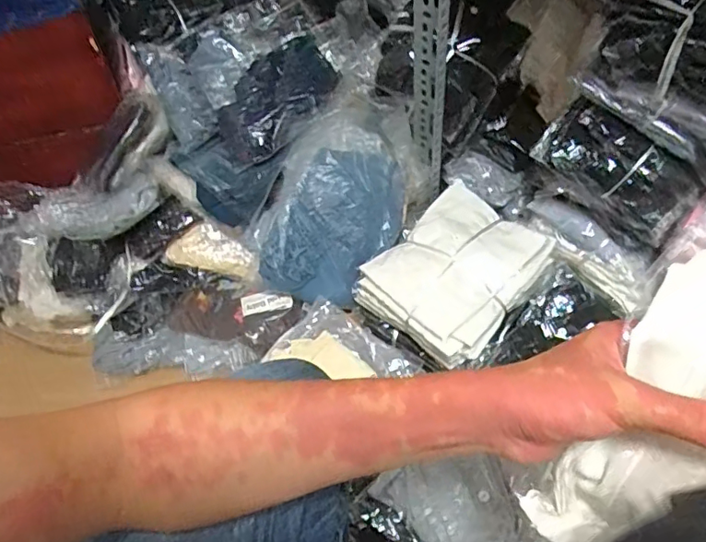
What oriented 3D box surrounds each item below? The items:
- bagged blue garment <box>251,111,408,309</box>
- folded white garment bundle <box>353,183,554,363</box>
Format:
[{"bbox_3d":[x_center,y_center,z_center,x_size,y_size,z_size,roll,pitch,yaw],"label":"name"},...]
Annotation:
[{"bbox_3d":[-0.020,-0.119,0.957,0.229,0.080,0.365,24,90,-16],"label":"bagged blue garment"},{"bbox_3d":[0.171,-0.001,0.902,0.228,0.085,0.262,37,65,26],"label":"folded white garment bundle"}]

